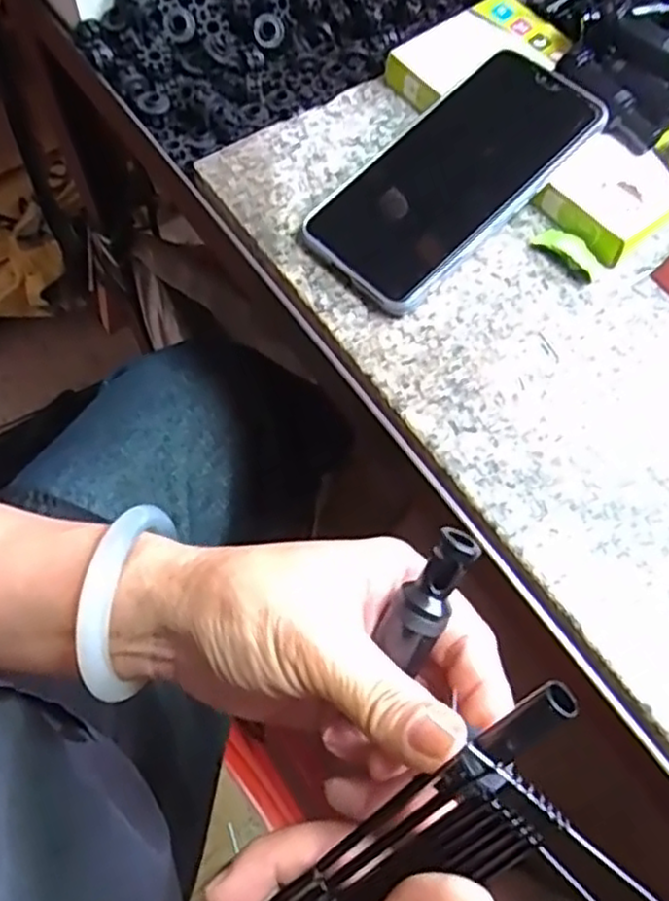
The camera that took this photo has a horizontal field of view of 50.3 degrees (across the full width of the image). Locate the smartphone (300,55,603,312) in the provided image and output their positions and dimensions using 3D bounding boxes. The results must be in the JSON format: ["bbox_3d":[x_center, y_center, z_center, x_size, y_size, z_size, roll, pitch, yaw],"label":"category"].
[{"bbox_3d":[0.062,-0.143,0.365,0.160,0.008,0.075,-42,70,-10],"label":"smartphone"}]

